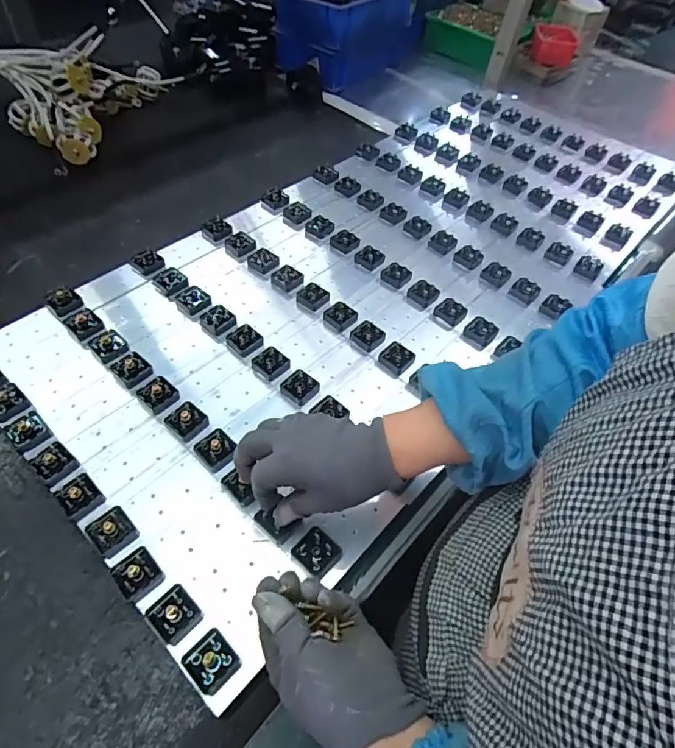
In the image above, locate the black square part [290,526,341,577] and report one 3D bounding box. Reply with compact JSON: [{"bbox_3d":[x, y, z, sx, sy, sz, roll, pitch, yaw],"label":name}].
[{"bbox_3d":[-0.019,0.163,0.436,0.037,0.007,0.036,40,59,20],"label":"black square part"}]

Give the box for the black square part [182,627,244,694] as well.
[{"bbox_3d":[-0.102,0.230,0.382,0.039,0.021,0.034,37,60,22],"label":"black square part"}]

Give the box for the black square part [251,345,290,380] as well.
[{"bbox_3d":[-0.081,-0.012,0.576,0.039,0.016,0.035,36,60,22],"label":"black square part"}]

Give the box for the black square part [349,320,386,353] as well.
[{"bbox_3d":[0.037,-0.049,0.615,0.043,0.012,0.036,33,59,20],"label":"black square part"}]

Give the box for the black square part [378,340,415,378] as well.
[{"bbox_3d":[0.074,-0.018,0.597,0.039,0.012,0.040,38,60,23],"label":"black square part"}]

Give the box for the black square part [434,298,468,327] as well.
[{"bbox_3d":[0.157,-0.086,0.652,0.039,0.007,0.041,38,60,23],"label":"black square part"}]

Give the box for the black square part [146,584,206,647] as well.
[{"bbox_3d":[-0.138,0.205,0.403,0.036,0.018,0.035,35,59,21],"label":"black square part"}]

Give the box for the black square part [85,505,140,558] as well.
[{"bbox_3d":[-0.209,0.144,0.439,0.042,0.020,0.035,38,60,23],"label":"black square part"}]

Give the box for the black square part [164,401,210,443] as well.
[{"bbox_3d":[-0.165,0.051,0.517,0.044,0.019,0.036,29,57,18],"label":"black square part"}]

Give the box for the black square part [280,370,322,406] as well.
[{"bbox_3d":[-0.045,0.016,0.560,0.043,0.014,0.039,29,57,18],"label":"black square part"}]

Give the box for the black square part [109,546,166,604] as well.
[{"bbox_3d":[-0.178,0.176,0.420,0.039,0.018,0.035,38,61,23],"label":"black square part"}]

